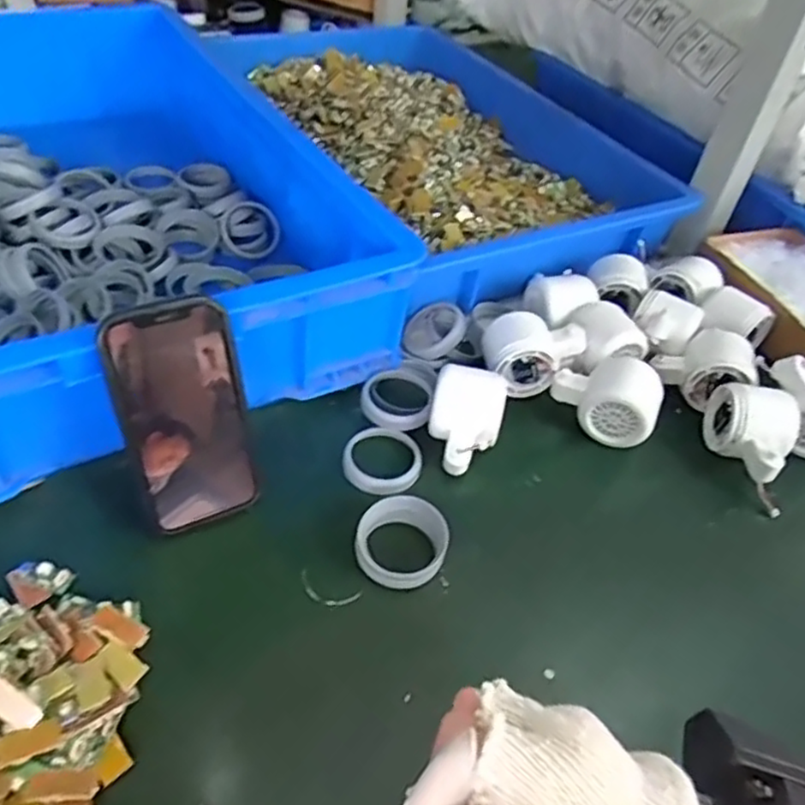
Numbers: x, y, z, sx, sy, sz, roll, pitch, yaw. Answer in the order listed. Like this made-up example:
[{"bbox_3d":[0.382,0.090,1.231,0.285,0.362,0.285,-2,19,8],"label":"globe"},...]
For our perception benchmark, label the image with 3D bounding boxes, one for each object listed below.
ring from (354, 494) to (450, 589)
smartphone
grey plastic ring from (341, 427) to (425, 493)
[{"bbox_3d":[-0.001,0.091,0.449,0.060,0.020,0.058,4,45,-4],"label":"ring"},{"bbox_3d":[-0.134,0.010,0.428,0.077,0.148,0.006,-22,28,-25],"label":"smartphone"},{"bbox_3d":[-0.014,0.043,0.506,0.057,0.010,0.053,4,45,-4],"label":"grey plastic ring"}]

